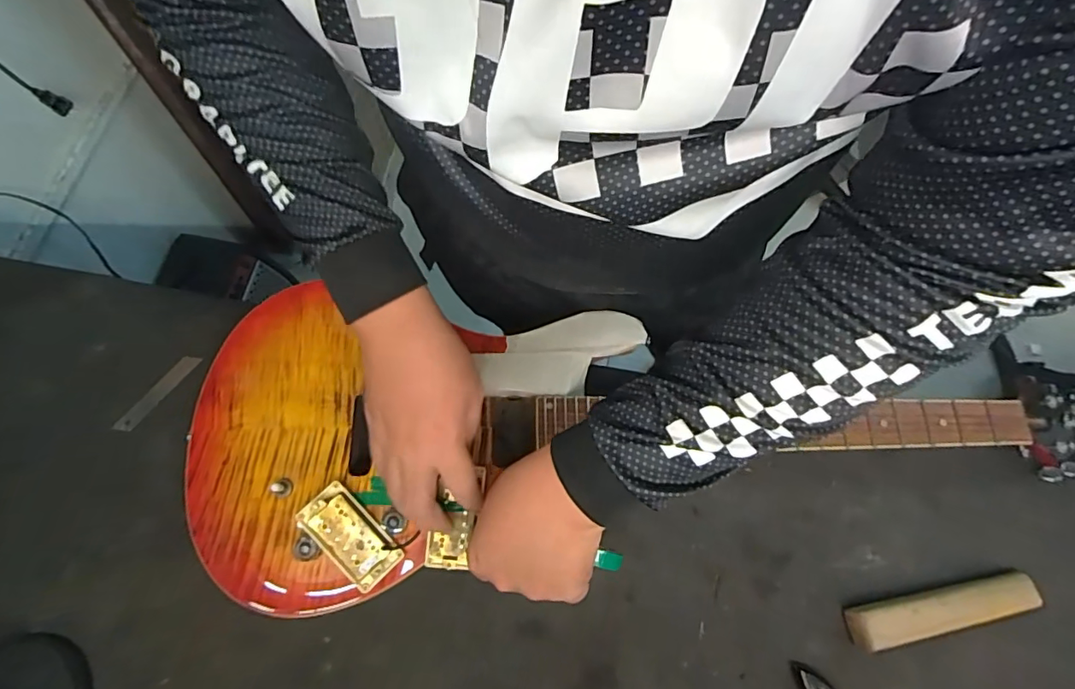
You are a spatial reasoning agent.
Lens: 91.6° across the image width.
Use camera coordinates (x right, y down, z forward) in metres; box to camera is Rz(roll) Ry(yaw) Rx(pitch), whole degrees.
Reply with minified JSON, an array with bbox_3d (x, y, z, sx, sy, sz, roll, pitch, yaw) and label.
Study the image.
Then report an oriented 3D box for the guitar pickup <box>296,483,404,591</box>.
[{"bbox_3d":[-0.165,0.169,0.460,0.046,0.017,0.091,-42,89,-11],"label":"guitar pickup"}]

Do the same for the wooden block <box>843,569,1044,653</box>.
[{"bbox_3d":[0.379,0.248,0.490,0.176,0.021,0.038,-9,72,-4],"label":"wooden block"}]

